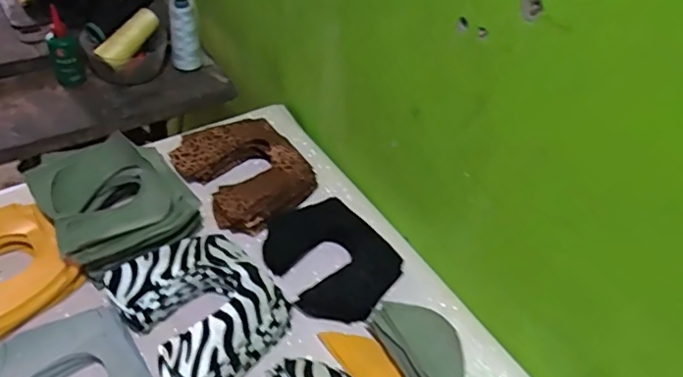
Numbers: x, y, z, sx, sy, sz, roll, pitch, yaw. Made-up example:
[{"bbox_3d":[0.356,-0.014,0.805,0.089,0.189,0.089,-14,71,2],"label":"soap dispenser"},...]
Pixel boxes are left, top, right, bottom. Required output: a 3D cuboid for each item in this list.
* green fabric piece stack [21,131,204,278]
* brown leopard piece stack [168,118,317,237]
[{"bbox_3d":[-0.257,0.020,0.645,0.149,0.070,0.162,-24,53,-30],"label":"green fabric piece stack"},{"bbox_3d":[-0.127,-0.028,0.733,0.140,0.035,0.170,-28,55,-32],"label":"brown leopard piece stack"}]

